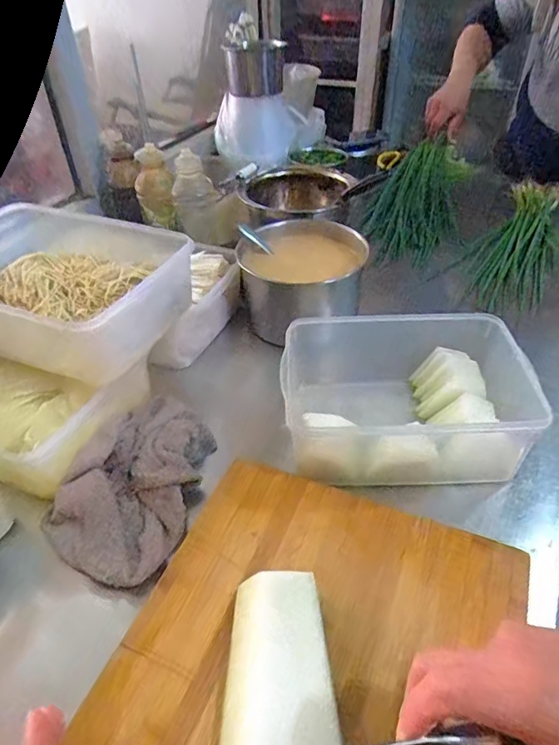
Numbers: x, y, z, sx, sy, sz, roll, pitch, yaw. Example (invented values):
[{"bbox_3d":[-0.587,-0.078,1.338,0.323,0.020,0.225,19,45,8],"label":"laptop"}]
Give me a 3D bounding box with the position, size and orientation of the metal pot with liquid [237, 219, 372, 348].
[{"bbox_3d":[0.034,-0.153,0.777,0.190,0.125,0.189,-1,42,0],"label":"metal pot with liquid"}]

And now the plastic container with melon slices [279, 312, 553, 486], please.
[{"bbox_3d":[0.150,0.039,0.579,0.268,0.121,0.177,-3,42,-2],"label":"plastic container with melon slices"}]

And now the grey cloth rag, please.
[{"bbox_3d":[-0.148,0.110,0.536,0.131,0.051,0.225,12,44,14],"label":"grey cloth rag"}]

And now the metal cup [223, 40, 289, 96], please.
[{"bbox_3d":[-0.050,-0.631,1.010,0.103,0.096,0.103,-1,42,0],"label":"metal cup"}]

